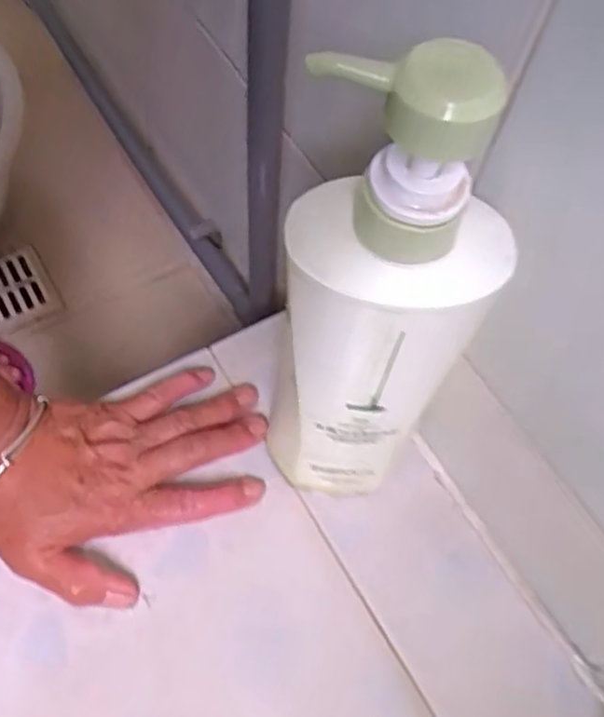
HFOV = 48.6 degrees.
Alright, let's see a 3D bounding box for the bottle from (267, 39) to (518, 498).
[{"bbox_3d":[0.027,-0.007,0.294,0.076,0.280,0.062,25,62,8],"label":"bottle"}]

